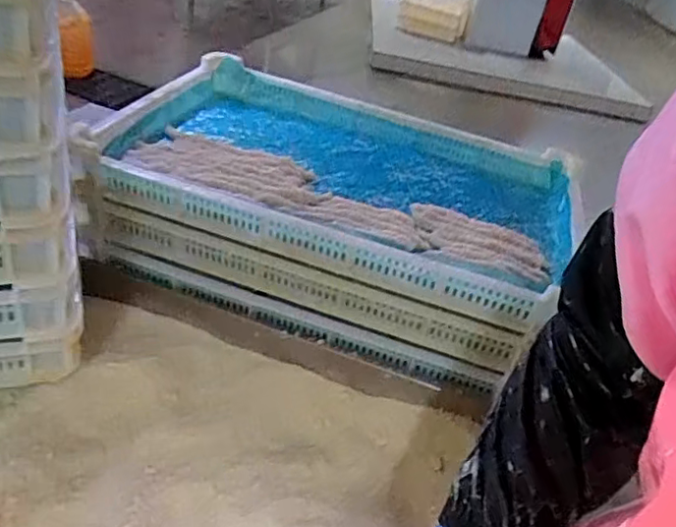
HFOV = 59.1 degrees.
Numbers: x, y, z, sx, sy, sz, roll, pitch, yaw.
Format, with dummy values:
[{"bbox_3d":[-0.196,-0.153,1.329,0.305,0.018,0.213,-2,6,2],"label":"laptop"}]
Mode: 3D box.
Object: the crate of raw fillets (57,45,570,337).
[{"bbox_3d":[0.019,-0.132,0.804,0.592,0.072,0.409,18,34,8],"label":"crate of raw fillets"}]

